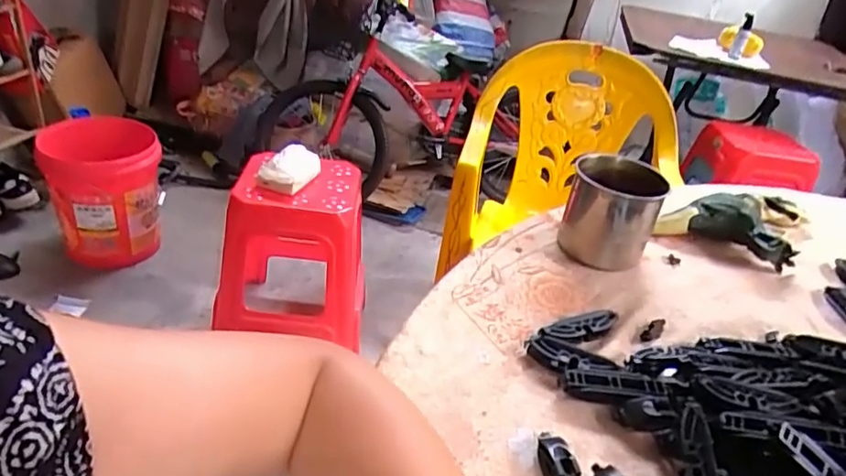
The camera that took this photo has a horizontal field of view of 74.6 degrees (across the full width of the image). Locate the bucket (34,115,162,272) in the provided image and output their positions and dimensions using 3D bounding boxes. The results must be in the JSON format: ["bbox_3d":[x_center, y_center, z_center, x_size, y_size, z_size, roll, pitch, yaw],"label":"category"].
[{"bbox_3d":[-0.840,-0.131,1.485,0.264,0.317,0.283,-11,37,-27],"label":"bucket"}]

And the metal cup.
[{"bbox_3d":[0.199,-0.029,0.590,0.090,0.086,0.095,5,32,-3],"label":"metal cup"}]

